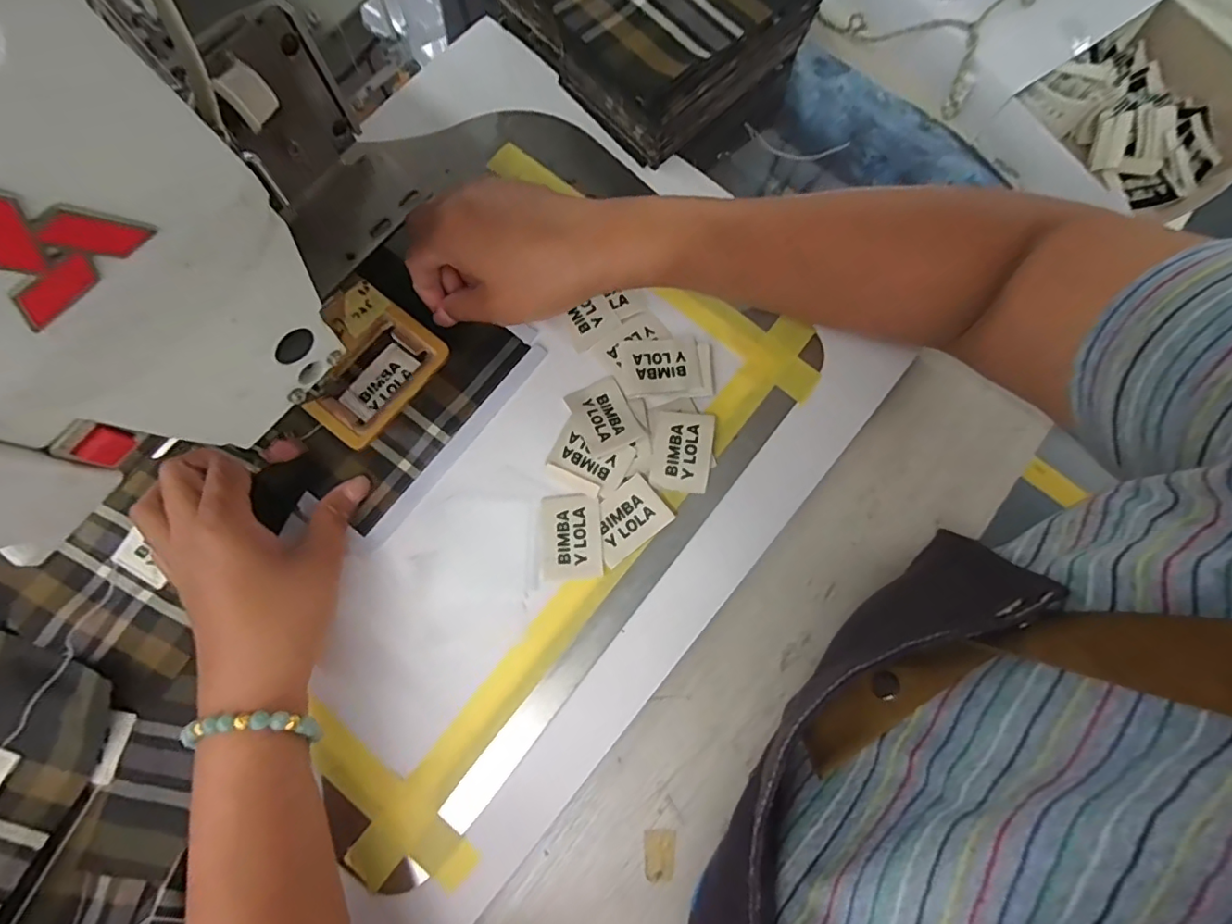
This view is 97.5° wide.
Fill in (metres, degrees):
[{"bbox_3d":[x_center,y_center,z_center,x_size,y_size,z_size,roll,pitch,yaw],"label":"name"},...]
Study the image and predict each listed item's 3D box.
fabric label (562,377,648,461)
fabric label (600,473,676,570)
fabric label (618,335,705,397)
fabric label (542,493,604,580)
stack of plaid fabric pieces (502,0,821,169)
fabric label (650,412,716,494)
[{"bbox_3d":[-0.007,-0.029,0.328,0.034,0.007,0.045,-26,78,-7],"label":"fabric label"},{"bbox_3d":[0.006,0.033,0.318,0.046,0.006,0.035,-37,80,-9],"label":"fabric label"},{"bbox_3d":[0.028,-0.061,0.339,0.049,0.004,0.039,-6,77,-2],"label":"fabric label"},{"bbox_3d":[-0.026,0.043,0.315,0.034,0.004,0.049,-5,77,-2],"label":"fabric label"},{"bbox_3d":[0.023,-0.311,0.364,0.153,0.061,0.168,-44,81,-10],"label":"stack of plaid fabric pieces"},{"bbox_3d":[0.040,-0.006,0.326,0.036,0.006,0.047,4,83,1],"label":"fabric label"}]

